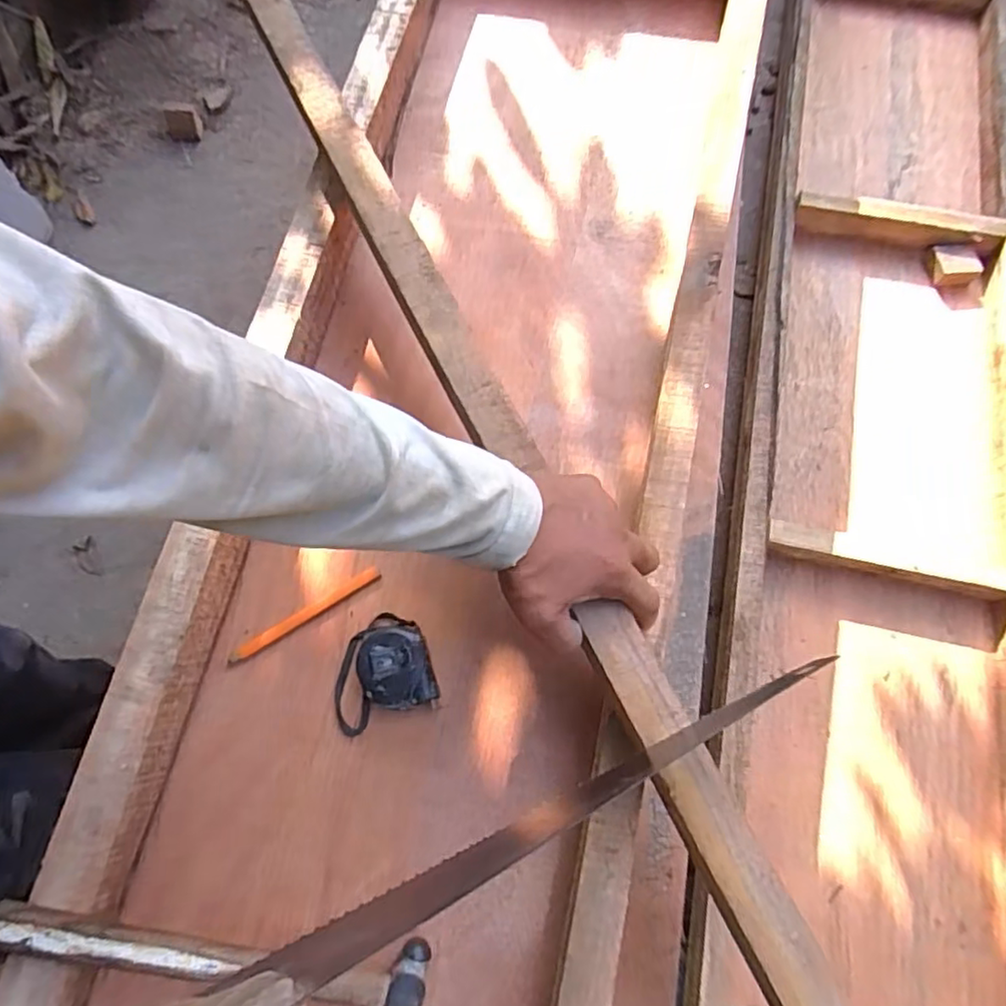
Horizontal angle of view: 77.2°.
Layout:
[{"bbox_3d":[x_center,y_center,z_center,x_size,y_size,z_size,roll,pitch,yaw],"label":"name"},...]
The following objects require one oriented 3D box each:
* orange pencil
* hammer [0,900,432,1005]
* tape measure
[{"bbox_3d":[-0.174,0.098,0.552,0.143,0.005,0.012,-30,73,-8],"label":"orange pencil"},{"bbox_3d":[-0.197,0.317,0.433,0.292,0.022,0.076,16,73,-6],"label":"hammer"},{"bbox_3d":[-0.104,0.137,0.519,0.087,0.040,0.084,-17,72,-3],"label":"tape measure"}]

